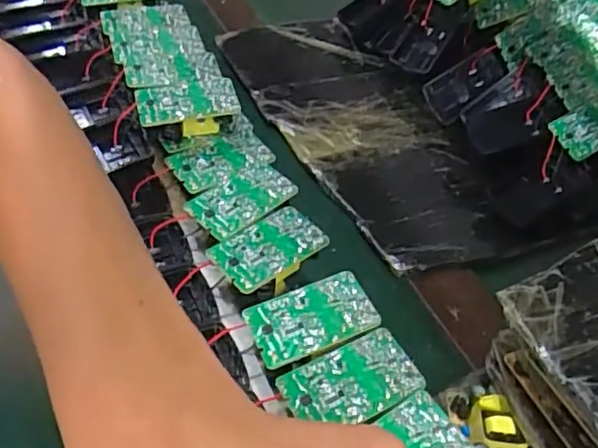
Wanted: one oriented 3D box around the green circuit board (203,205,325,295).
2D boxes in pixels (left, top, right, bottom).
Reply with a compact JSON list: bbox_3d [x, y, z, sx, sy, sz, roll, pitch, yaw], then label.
[{"bbox_3d":[-0.017,0.013,0.347,0.061,0.010,0.035,-27,55,-29],"label":"green circuit board"}]

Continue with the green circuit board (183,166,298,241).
[{"bbox_3d":[-0.033,-0.016,0.369,0.060,0.004,0.036,-31,57,-32],"label":"green circuit board"}]

